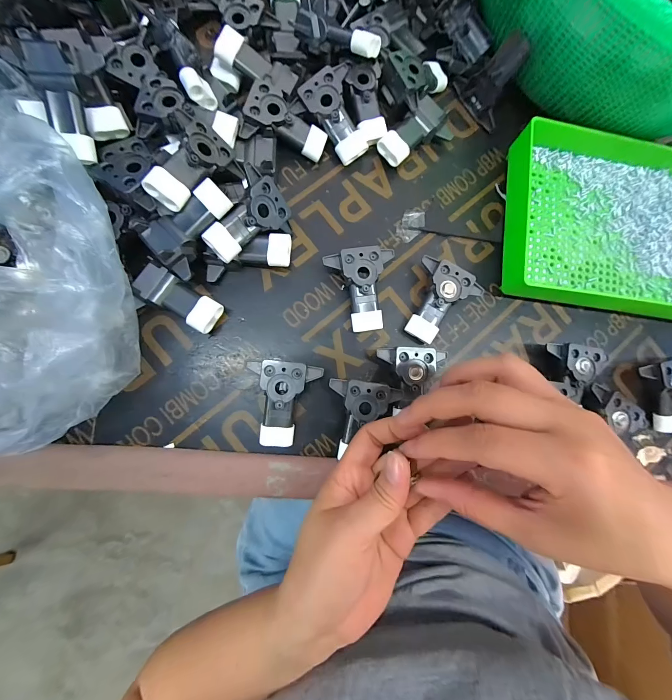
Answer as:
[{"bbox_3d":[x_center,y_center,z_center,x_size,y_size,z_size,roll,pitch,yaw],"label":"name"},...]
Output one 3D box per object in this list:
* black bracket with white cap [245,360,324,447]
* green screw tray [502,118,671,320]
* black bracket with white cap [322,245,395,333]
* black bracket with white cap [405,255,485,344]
[{"bbox_3d":[-0.041,0.041,0.242,0.053,0.026,0.065,5,84,-6],"label":"black bracket with white cap"},{"bbox_3d":[0.267,-0.113,0.279,0.250,0.031,0.154,8,84,-6],"label":"green screw tray"},{"bbox_3d":[0.023,-0.049,0.255,0.054,0.023,0.064,-10,86,-8],"label":"black bracket with white cap"},{"bbox_3d":[0.086,-0.039,0.263,0.053,0.023,0.064,28,82,-4],"label":"black bracket with white cap"}]

